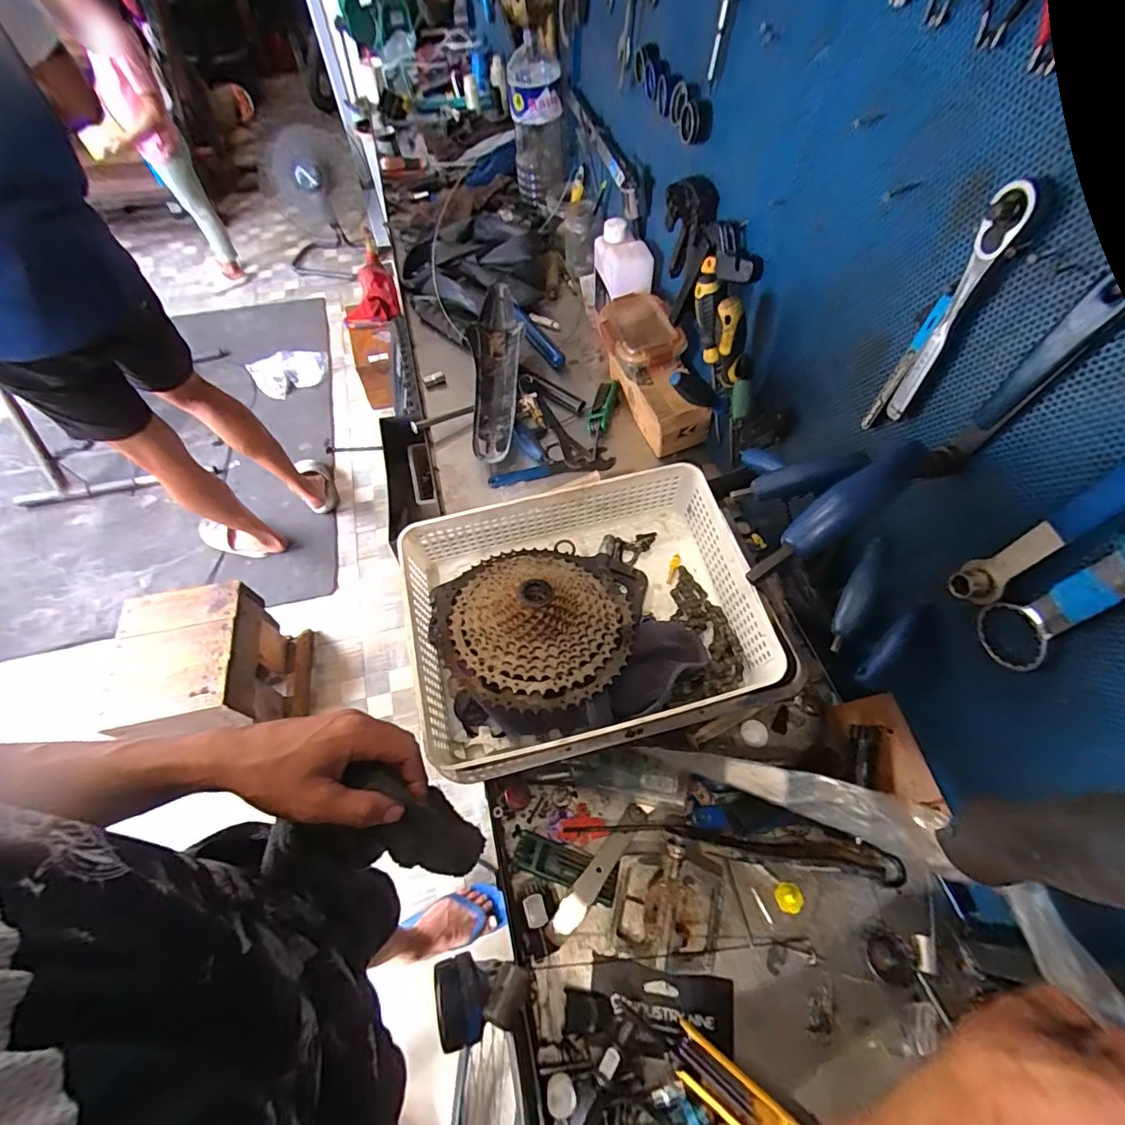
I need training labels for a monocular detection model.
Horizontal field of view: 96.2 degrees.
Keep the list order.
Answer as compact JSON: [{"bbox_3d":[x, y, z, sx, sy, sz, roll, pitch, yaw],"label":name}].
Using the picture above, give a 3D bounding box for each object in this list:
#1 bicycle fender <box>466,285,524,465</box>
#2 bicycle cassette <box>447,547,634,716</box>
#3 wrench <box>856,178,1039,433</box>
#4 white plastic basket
[{"bbox_3d":[-0.106,-0.315,0.827,0.090,0.095,0.345,-5,59,-4],"label":"bicycle fender"},{"bbox_3d":[-0.021,0.051,0.499,0.175,0.058,0.186,0,58,0],"label":"bicycle cassette"},{"bbox_3d":[0.292,-0.180,0.384,0.024,0.185,0.032,-18,60,-8],"label":"wrench"},{"bbox_3d":[0.022,0.052,0.516,0.333,0.094,0.243,-12,59,-8],"label":"white plastic basket"}]

